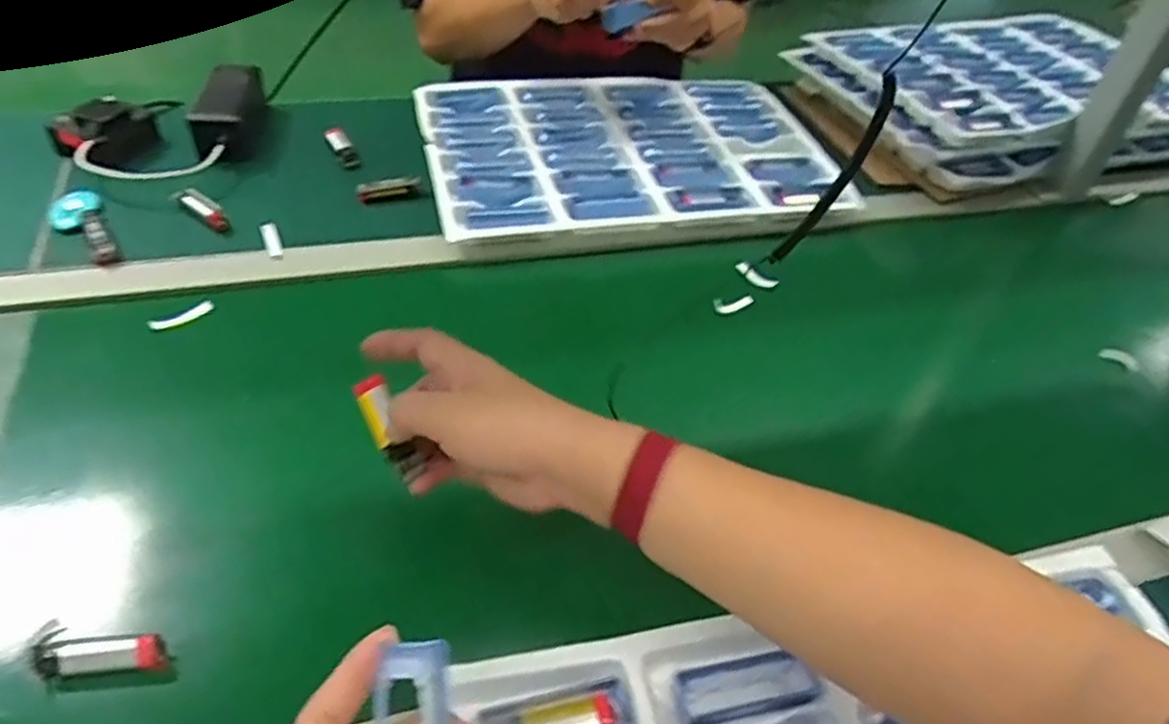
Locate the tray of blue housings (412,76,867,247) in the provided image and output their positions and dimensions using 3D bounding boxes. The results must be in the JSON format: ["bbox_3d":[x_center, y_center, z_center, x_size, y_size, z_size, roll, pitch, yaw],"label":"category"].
[{"bbox_3d":[0.050,-0.246,0.858,0.448,0.026,0.326,-3,45,-11],"label":"tray of blue housings"}]

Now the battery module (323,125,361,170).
[{"bbox_3d":[-0.264,-0.234,0.816,0.023,0.010,0.079,-19,50,-25],"label":"battery module"}]

